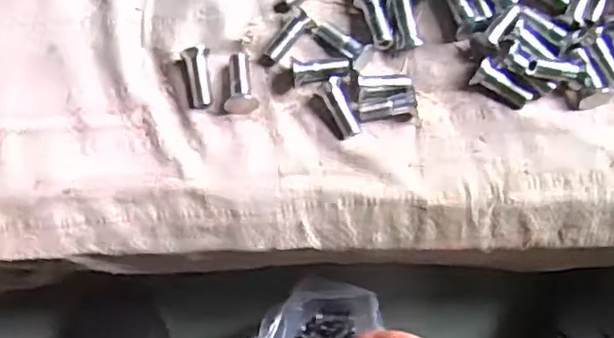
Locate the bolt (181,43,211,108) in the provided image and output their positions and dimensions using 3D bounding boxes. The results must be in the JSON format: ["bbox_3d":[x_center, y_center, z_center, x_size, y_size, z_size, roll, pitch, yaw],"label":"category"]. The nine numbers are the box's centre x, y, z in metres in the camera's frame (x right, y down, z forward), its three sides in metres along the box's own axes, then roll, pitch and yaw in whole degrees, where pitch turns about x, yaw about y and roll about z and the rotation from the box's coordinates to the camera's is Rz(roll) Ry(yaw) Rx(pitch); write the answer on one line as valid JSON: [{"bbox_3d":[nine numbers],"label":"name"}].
[{"bbox_3d":[-0.065,-0.056,0.390,0.015,0.011,0.036,-12,76,-2],"label":"bolt"}]

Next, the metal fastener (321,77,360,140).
[{"bbox_3d":[0.020,-0.036,0.381,0.012,0.012,0.034,-22,76,-4],"label":"metal fastener"}]

